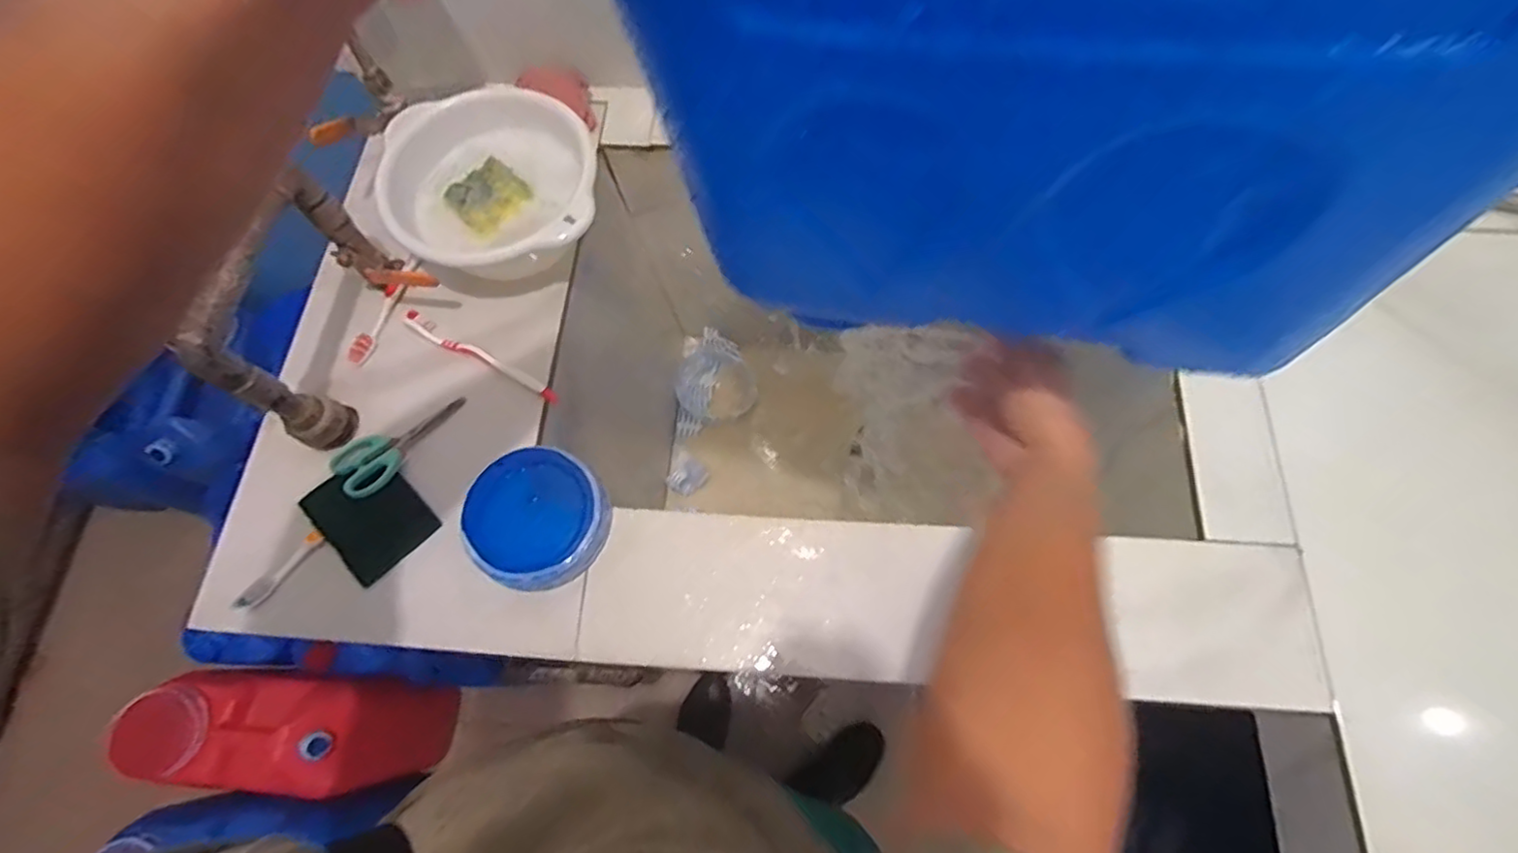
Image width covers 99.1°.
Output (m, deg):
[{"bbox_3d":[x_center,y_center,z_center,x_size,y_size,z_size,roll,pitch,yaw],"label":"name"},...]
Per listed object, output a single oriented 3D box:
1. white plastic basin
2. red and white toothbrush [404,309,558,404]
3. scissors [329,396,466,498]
[{"bbox_3d":[-0.261,-0.229,0.640,0.186,0.079,0.201,-1,70,2],"label":"white plastic basin"},{"bbox_3d":[-0.270,-0.068,0.617,0.172,0.015,0.018,29,74,12],"label":"red and white toothbrush"},{"bbox_3d":[-0.328,0.011,0.591,0.058,0.019,0.121,40,64,15],"label":"scissors"}]

